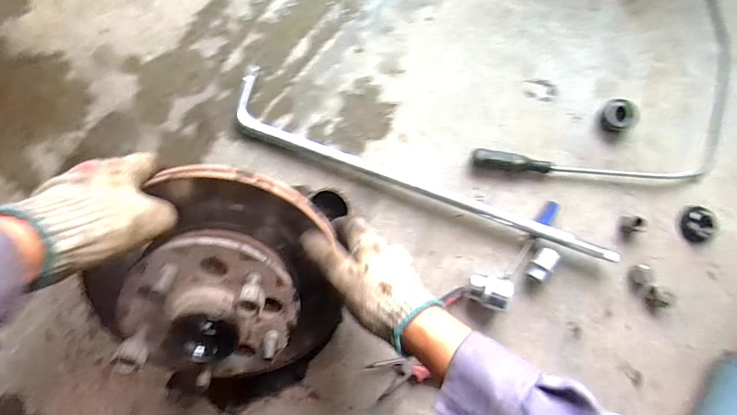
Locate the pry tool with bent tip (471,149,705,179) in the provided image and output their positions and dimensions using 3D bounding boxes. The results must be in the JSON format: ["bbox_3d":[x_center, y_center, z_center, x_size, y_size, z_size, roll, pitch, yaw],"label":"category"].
[{"bbox_3d":[0.280,-0.050,0.510,0.294,0.021,0.026,5,83,-1],"label":"pry tool with bent tip"}]

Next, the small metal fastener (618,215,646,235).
[{"bbox_3d":[0.329,0.021,0.500,0.020,0.022,0.024,-8,84,-3],"label":"small metal fastener"}]

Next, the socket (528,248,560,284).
[{"bbox_3d":[0.211,0.070,0.486,0.019,0.026,0.043,32,83,2],"label":"socket"}]

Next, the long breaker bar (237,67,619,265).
[{"bbox_3d":[0.066,-0.046,0.501,0.501,0.032,0.068,22,83,1],"label":"long breaker bar"}]

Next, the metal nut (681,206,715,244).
[{"bbox_3d":[0.415,0.021,0.506,0.029,0.022,0.046,2,83,-2],"label":"metal nut"}]

